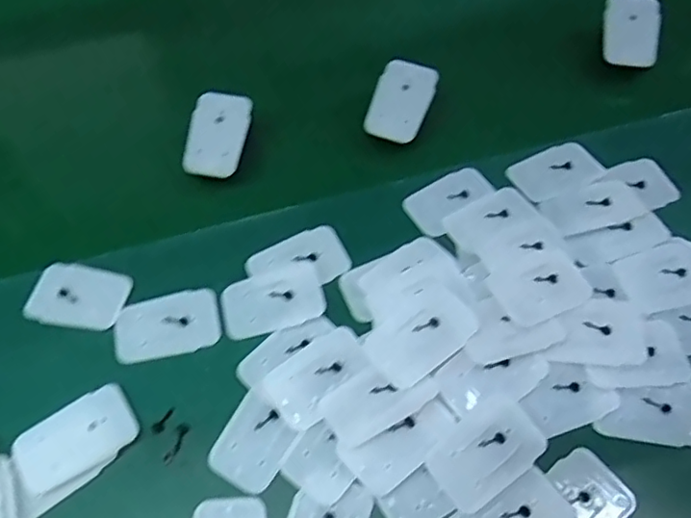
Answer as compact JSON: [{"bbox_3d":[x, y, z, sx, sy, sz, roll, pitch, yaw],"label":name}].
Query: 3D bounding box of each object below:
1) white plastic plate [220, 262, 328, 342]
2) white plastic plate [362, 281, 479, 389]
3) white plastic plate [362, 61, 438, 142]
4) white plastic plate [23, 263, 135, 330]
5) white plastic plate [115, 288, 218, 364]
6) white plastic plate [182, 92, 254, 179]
[{"bbox_3d":[-0.052,0.029,0.426,0.072,0.004,0.046,-18,60,0],"label":"white plastic plate"},{"bbox_3d":[0.048,0.048,0.392,0.068,0.006,0.047,-38,59,-6],"label":"white plastic plate"},{"bbox_3d":[0.046,-0.133,0.508,0.051,0.008,0.070,16,82,18],"label":"white plastic plate"},{"bbox_3d":[-0.192,0.027,0.434,0.070,0.006,0.046,12,60,8],"label":"white plastic plate"},{"bbox_3d":[-0.126,0.046,0.424,0.071,0.004,0.048,-12,59,-6],"label":"white plastic plate"},{"bbox_3d":[-0.104,-0.102,0.489,0.050,0.006,0.070,8,76,11],"label":"white plastic plate"}]

